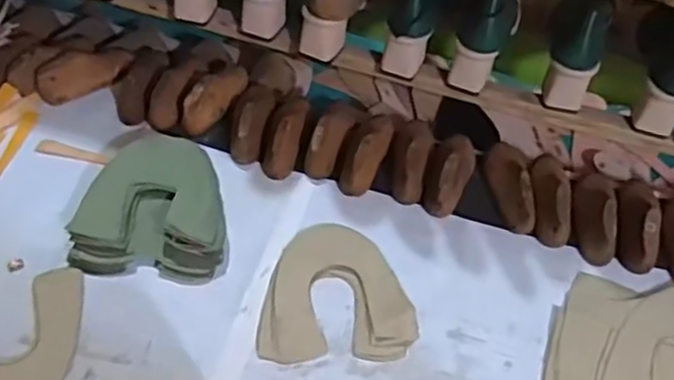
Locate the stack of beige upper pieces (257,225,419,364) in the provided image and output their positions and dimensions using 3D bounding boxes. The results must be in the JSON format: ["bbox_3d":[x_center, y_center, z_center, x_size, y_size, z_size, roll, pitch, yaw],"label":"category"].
[{"bbox_3d":[0.003,0.112,0.783,0.167,0.010,0.174,4,51,0],"label":"stack of beige upper pieces"}]

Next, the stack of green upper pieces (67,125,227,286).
[{"bbox_3d":[-0.209,0.010,0.825,0.164,0.043,0.190,6,51,1],"label":"stack of green upper pieces"}]

